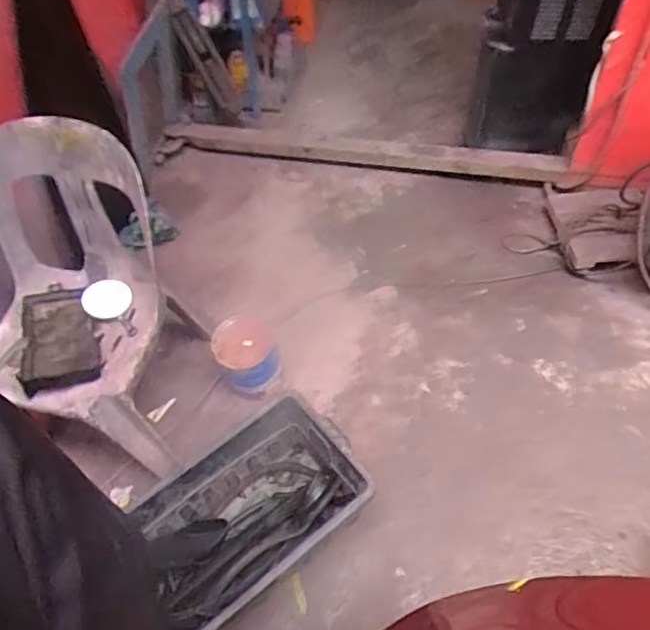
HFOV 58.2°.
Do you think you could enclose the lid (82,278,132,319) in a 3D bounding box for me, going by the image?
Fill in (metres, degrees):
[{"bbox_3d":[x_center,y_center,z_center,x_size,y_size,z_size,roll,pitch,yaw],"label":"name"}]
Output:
[{"bbox_3d":[-0.503,-0.040,1.349,0.108,0.015,0.110,-8,53,-1],"label":"lid"}]

